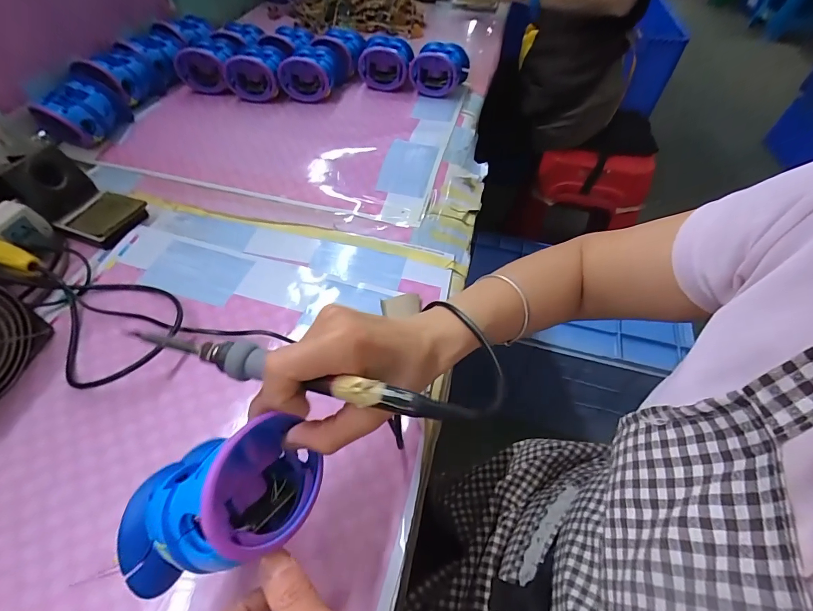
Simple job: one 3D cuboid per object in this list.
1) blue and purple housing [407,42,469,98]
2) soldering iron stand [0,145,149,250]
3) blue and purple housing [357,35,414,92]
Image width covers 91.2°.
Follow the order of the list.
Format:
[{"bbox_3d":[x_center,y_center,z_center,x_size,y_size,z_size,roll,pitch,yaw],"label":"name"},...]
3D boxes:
[{"bbox_3d":[0.058,-0.414,0.699,0.082,0.081,0.103,15,53,10],"label":"blue and purple housing"},{"bbox_3d":[-0.399,-0.130,0.463,0.154,0.079,0.074,15,53,9],"label":"soldering iron stand"},{"bbox_3d":[-0.036,-0.414,0.685,0.085,0.067,0.080,4,52,1],"label":"blue and purple housing"}]

